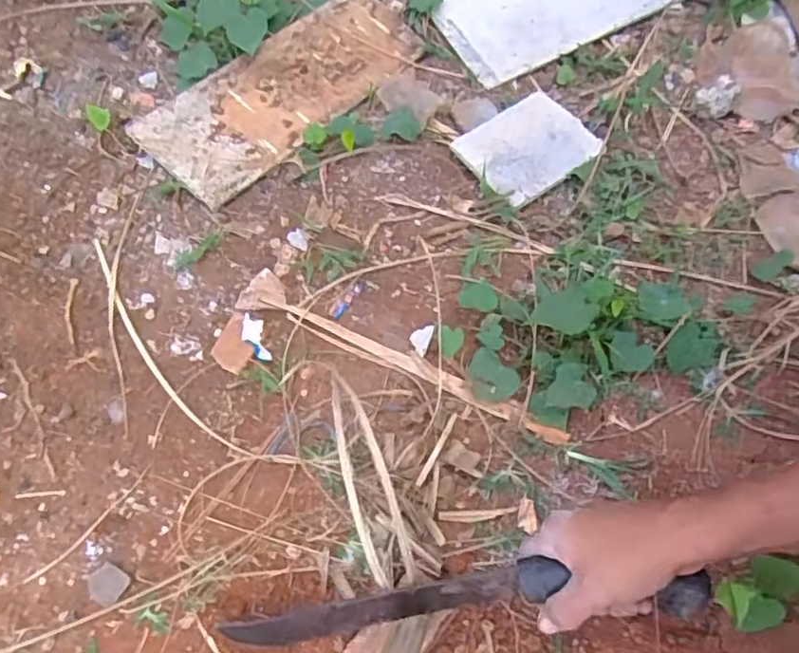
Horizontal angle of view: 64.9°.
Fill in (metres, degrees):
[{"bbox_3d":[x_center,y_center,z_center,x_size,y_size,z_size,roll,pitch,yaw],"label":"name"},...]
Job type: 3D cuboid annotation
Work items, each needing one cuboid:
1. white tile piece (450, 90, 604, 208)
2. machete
[{"bbox_3d":[0.159,-0.220,0.767,0.157,0.015,0.116,-35,76,-20],"label":"white tile piece"},{"bbox_3d":[0.040,0.218,0.493,0.377,0.047,0.043,-11,63,10],"label":"machete"}]

